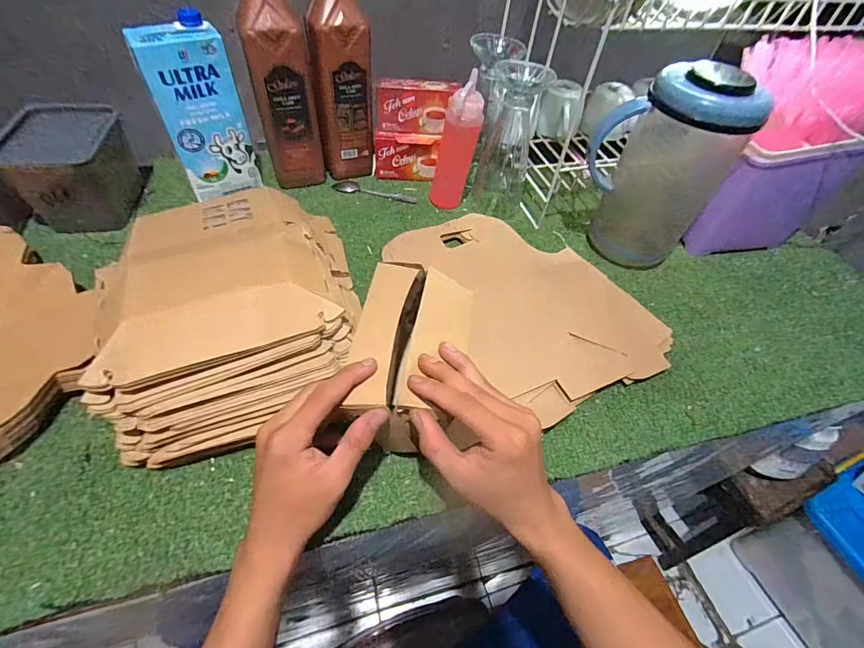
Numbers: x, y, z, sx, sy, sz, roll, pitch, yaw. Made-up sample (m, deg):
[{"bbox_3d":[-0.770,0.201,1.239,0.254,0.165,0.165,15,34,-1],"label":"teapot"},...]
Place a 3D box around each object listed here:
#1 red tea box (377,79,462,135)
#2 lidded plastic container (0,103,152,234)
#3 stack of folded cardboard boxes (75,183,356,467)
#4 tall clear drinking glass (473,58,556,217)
[{"bbox_3d":[-0.022,-0.326,0.602,0.111,0.059,0.051,6,51,-3],"label":"red tea box"},{"bbox_3d":[-0.459,-0.209,0.530,0.114,0.110,0.147,-9,52,-13],"label":"lidded plastic container"},{"bbox_3d":[-0.188,-0.032,0.400,0.206,0.113,0.284,-11,52,-14],"label":"stack of folded cardboard boxes"},{"bbox_3d":[0.111,-0.259,0.575,0.069,0.188,0.074,21,51,11],"label":"tall clear drinking glass"}]

